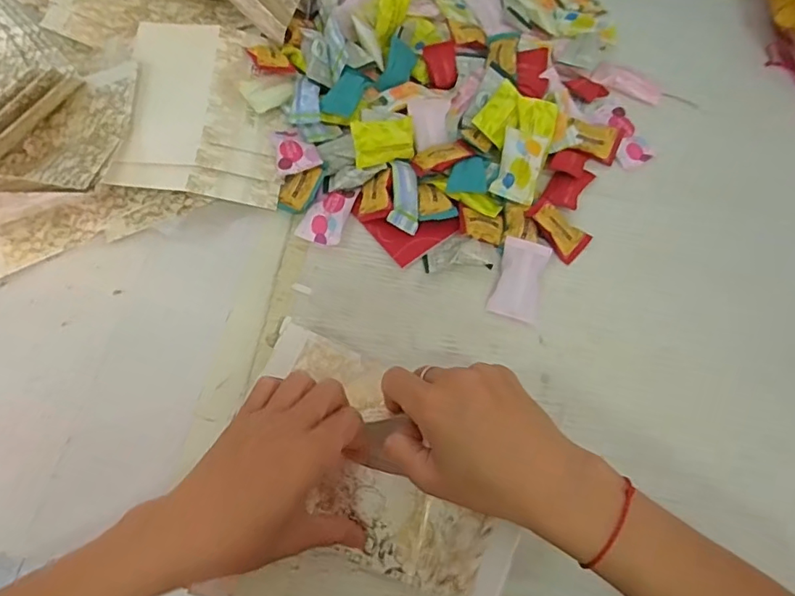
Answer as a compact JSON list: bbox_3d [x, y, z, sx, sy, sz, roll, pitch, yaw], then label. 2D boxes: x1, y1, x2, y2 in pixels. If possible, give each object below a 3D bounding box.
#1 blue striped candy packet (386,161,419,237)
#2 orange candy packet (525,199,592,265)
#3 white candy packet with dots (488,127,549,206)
[{"bbox_3d":[0.007,-0.086,0.445,0.024,0.020,0.064,3,66,3],"label":"blue striped candy packet"},{"bbox_3d":[0.131,-0.057,0.437,0.053,0.011,0.029,46,74,-1],"label":"orange candy packet"},{"bbox_3d":[0.103,-0.112,0.445,0.035,0.014,0.060,16,68,9],"label":"white candy packet with dots"}]

